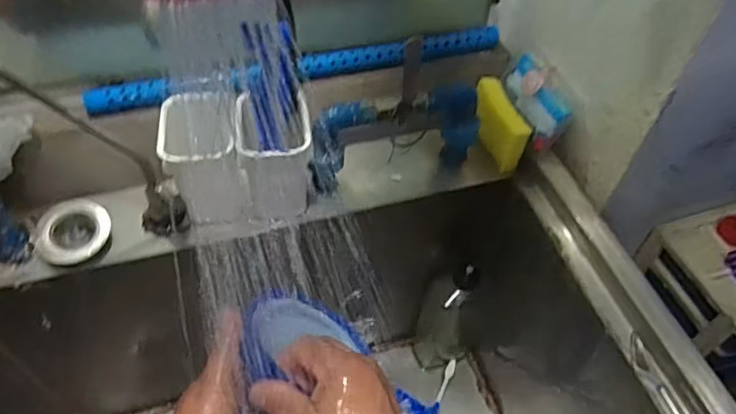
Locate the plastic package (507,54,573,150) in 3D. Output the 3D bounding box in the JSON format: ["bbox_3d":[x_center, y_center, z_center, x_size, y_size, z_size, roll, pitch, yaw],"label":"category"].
[{"bbox_3d":[0.201,-0.130,0.666,0.052,0.063,0.106,-5,52,-7],"label":"plastic package"}]

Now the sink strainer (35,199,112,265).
[{"bbox_3d":[-0.311,0.023,0.590,0.072,0.018,0.068,1,51,-2],"label":"sink strainer"}]

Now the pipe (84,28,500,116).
[{"bbox_3d":[-0.070,-0.169,0.664,0.485,0.030,0.031,-14,53,-14],"label":"pipe"}]

